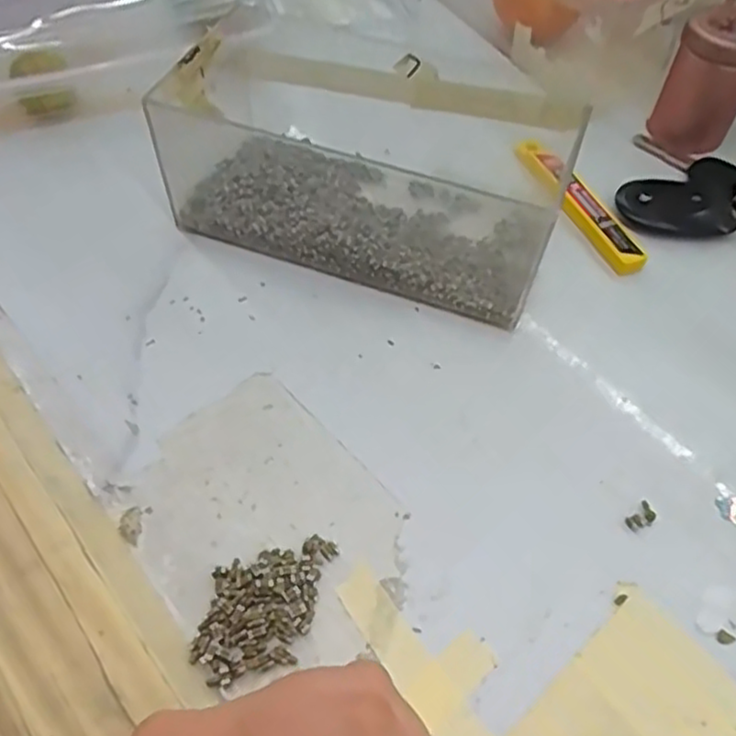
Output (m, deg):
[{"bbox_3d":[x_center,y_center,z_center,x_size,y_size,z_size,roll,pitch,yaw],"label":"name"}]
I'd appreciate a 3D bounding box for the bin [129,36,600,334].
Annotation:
[{"bbox_3d":[0.001,-0.103,0.345,0.183,0.064,0.108,18,55,11],"label":"bin"}]

